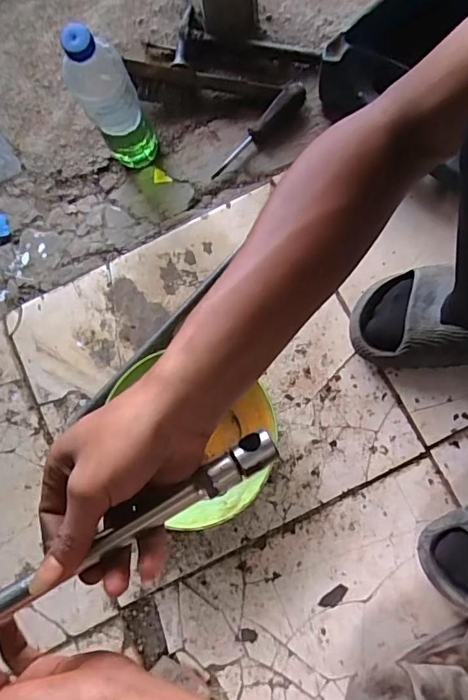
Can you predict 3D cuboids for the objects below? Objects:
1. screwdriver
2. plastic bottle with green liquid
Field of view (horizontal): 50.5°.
[{"bbox_3d":[0.032,-0.298,0.678,0.164,0.023,0.026,-41,78,10],"label":"screwdriver"},{"bbox_3d":[-0.141,-0.289,0.591,0.066,0.228,0.057,-13,77,2],"label":"plastic bottle with green liquid"}]

